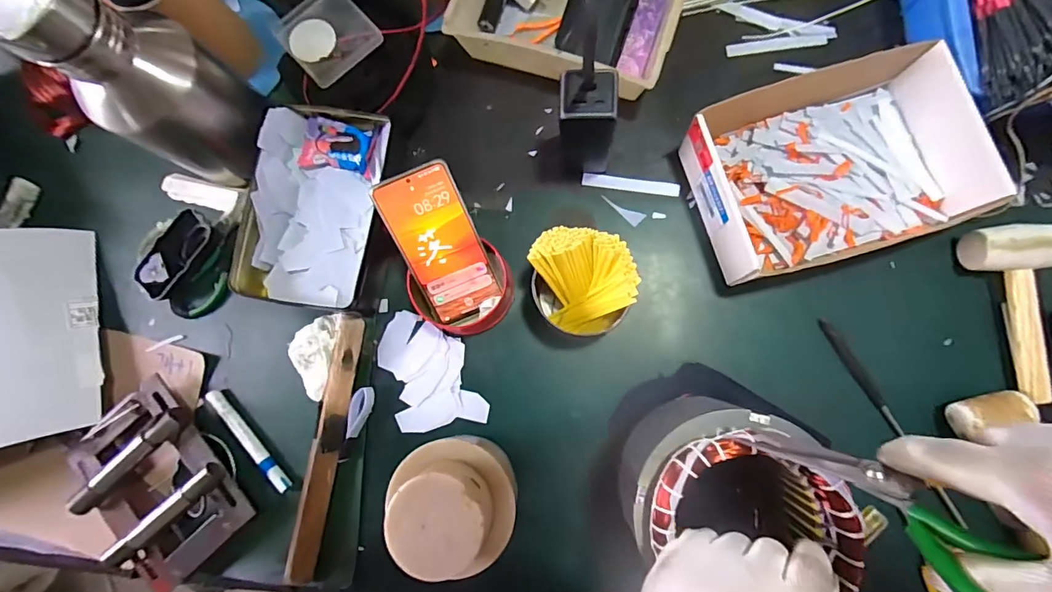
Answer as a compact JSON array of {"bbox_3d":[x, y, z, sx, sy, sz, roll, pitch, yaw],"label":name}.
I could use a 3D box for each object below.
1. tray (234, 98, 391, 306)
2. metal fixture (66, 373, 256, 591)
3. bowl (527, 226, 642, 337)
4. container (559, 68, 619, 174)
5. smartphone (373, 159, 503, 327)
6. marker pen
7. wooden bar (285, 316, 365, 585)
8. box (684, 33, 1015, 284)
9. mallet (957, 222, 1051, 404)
[{"bbox_3d":[-0.231,-0.100,0.515,0.139,0.049,0.225,11,85,7],"label":"tray"},{"bbox_3d":[-0.402,0.205,0.507,0.144,0.049,0.201,-38,82,1],"label":"metal fixture"},{"bbox_3d":[0.056,-0.012,0.471,0.103,0.093,0.095,-1,84,6],"label":"bowl"},{"bbox_3d":[0.063,-0.173,0.473,0.055,0.133,0.055,4,84,6],"label":"container"},{"bbox_3d":[-0.084,-0.049,0.460,0.077,0.005,0.155,-22,116,0],"label":"smartphone"},{"bbox_3d":[-0.313,0.163,0.518,0.015,0.020,0.142,-43,82,0],"label":"marker pen"},{"bbox_3d":[-0.214,0.160,0.500,0.033,0.028,0.273,6,84,6],"label":"wooden bar"},{"bbox_3d":[0.302,-0.132,0.467,0.239,0.076,0.180,-17,82,4],"label":"box"},{"bbox_3d":[0.481,0.017,0.446,0.078,0.047,0.170,-2,84,6],"label":"mallet"}]

